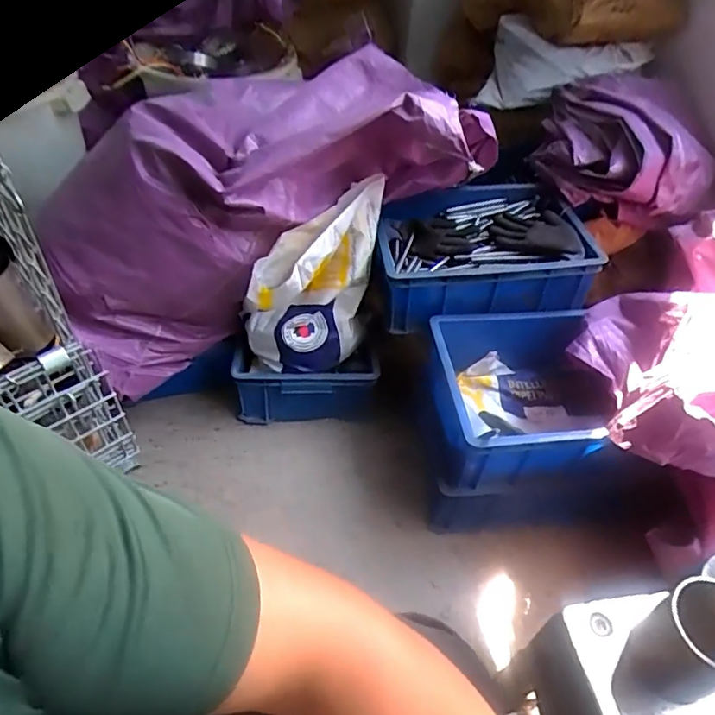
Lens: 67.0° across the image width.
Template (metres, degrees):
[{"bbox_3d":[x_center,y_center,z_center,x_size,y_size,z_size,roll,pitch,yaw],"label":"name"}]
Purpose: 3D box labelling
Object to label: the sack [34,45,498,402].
[{"bbox_3d":[-0.159,-0.315,0.974,0.754,0.377,0.350,-28,50,5],"label":"sack"}]

